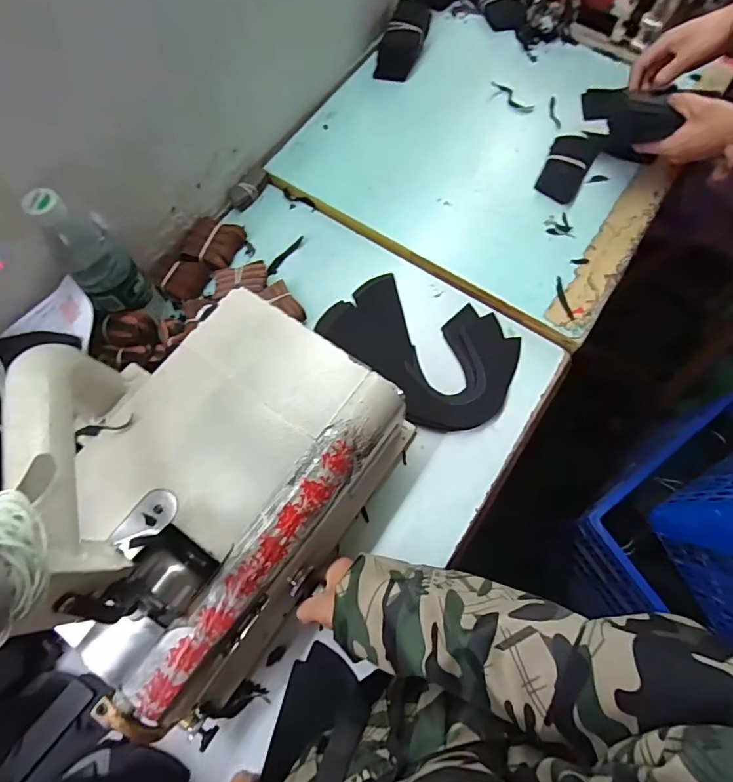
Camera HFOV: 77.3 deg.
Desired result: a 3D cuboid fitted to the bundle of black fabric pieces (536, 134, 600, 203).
[{"bbox_3d":[0.309,-0.345,0.703,0.065,0.020,0.119,25,74,6],"label":"bundle of black fabric pieces"}]

